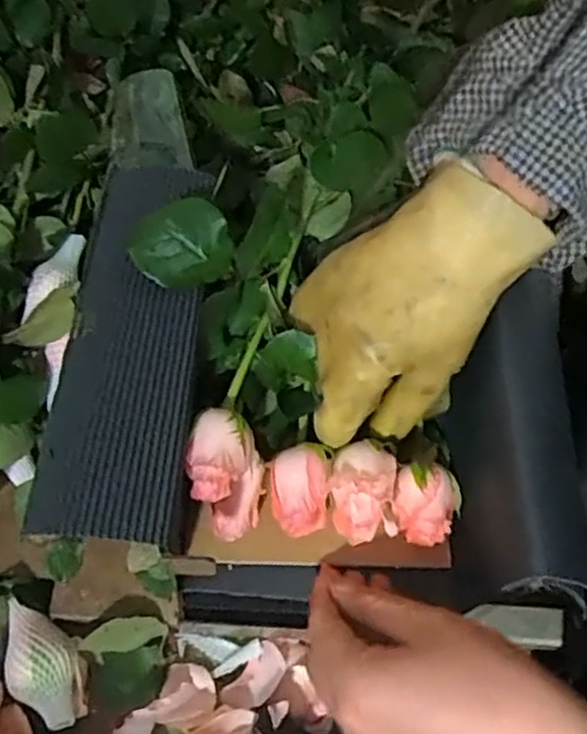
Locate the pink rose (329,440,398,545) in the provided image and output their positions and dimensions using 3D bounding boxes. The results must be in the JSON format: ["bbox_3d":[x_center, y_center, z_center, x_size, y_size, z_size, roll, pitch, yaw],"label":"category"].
[{"bbox_3d":[0.035,0.062,0.354,0.032,0.030,0.047,-1,60,-4],"label":"pink rose"}]

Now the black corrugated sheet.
[{"bbox_3d":[-0.077,-0.052,0.354,0.066,0.016,0.285,2,60,-3],"label":"black corrugated sheet"}]

